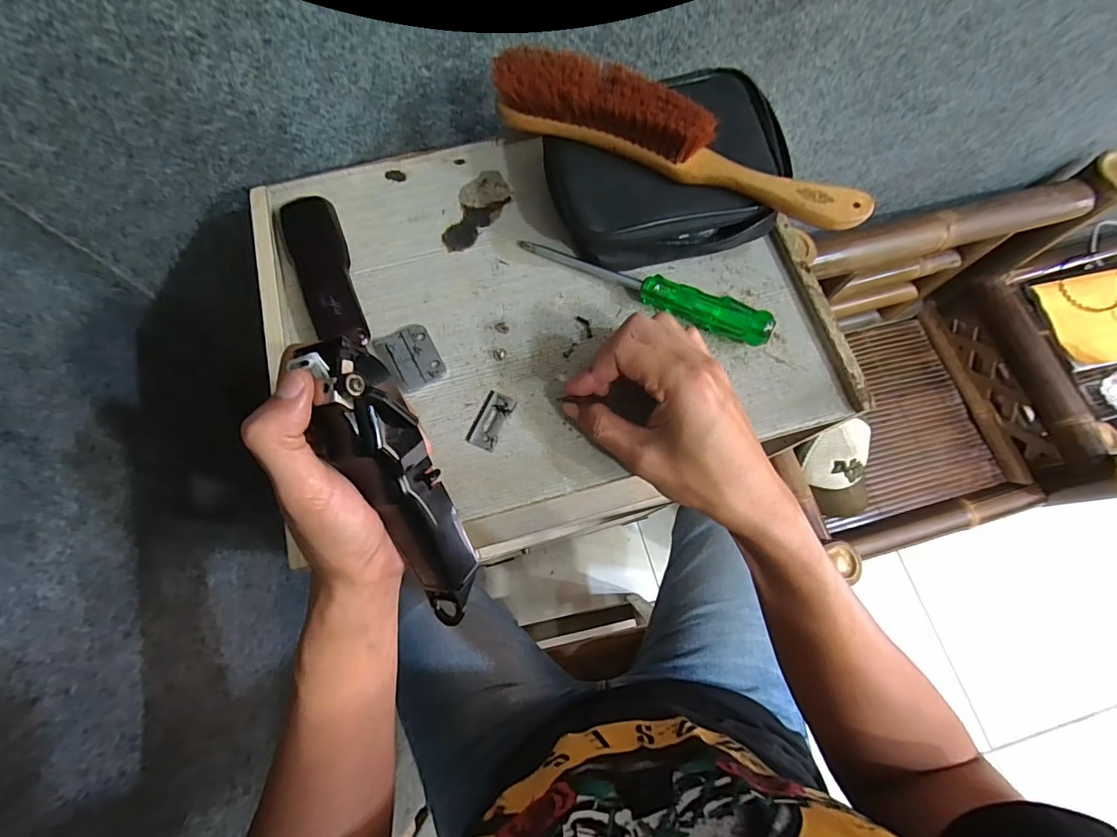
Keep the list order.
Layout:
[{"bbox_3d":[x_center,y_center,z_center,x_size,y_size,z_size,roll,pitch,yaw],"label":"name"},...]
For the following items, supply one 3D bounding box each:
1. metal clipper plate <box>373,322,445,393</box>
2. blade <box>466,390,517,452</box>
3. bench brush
[{"bbox_3d":[-0.107,-0.044,0.340,0.038,0.005,0.048,-31,75,-9],"label":"metal clipper plate"},{"bbox_3d":[-0.047,0.001,0.328,0.021,0.004,0.040,23,74,7],"label":"blade"},{"bbox_3d":[0.083,-0.191,0.316,0.263,0.037,0.044,20,73,6],"label":"bench brush"}]

